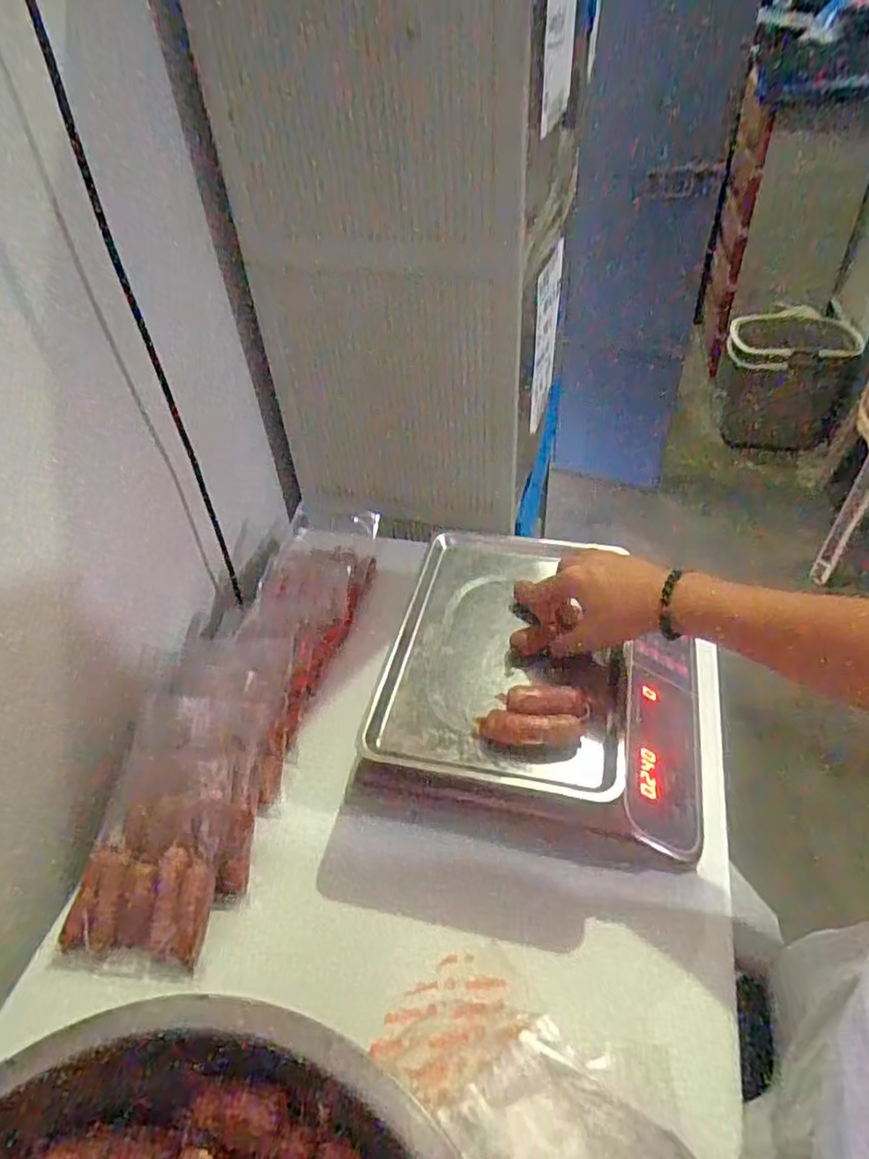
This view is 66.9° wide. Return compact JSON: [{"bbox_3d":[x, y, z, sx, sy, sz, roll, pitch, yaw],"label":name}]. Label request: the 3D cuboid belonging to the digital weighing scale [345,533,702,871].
[{"bbox_3d":[0.112,0.106,0.697,0.295,0.132,0.315,6,44,10],"label":"digital weighing scale"}]

